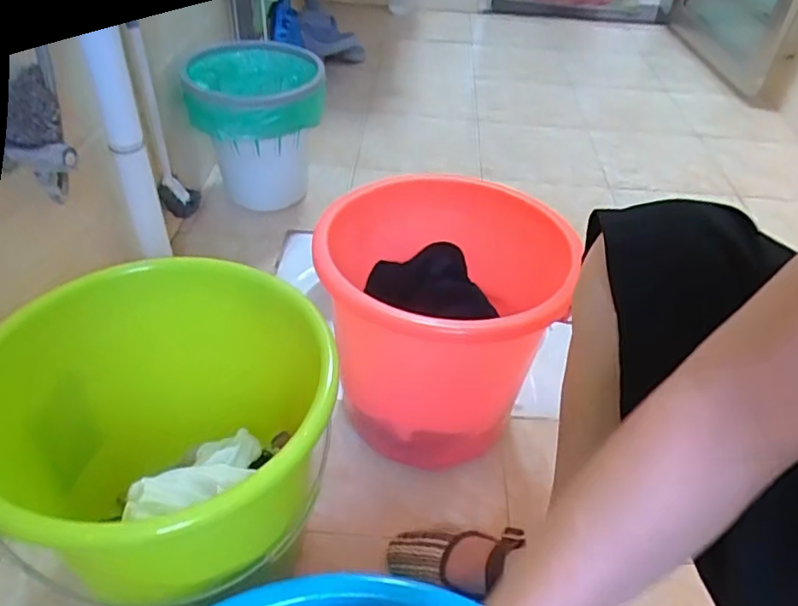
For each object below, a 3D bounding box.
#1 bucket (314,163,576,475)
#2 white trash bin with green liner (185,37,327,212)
[{"bbox_3d":[0.045,0.017,0.787,0.303,0.273,0.293,1,45,-1],"label":"bucket"},{"bbox_3d":[-0.275,-0.355,1.210,0.249,0.256,0.240,-3,46,-5],"label":"white trash bin with green liner"}]

